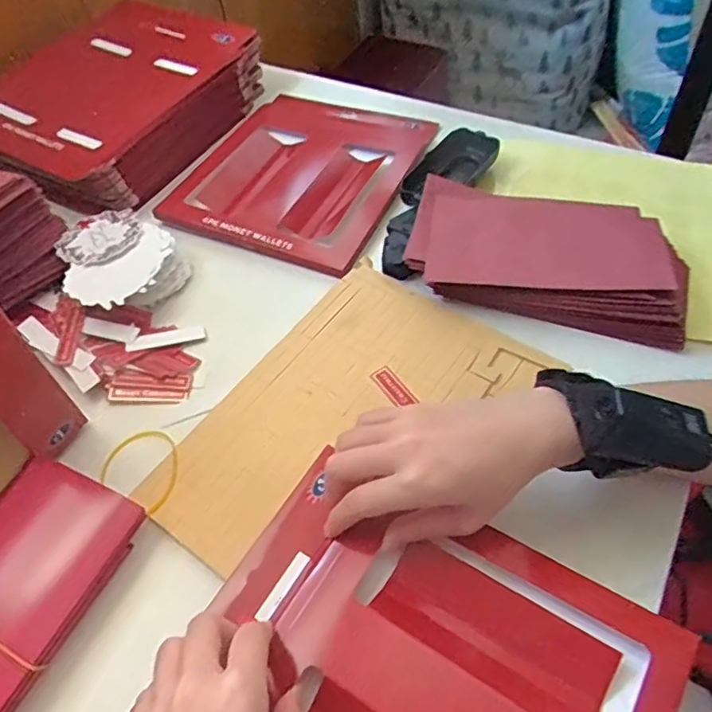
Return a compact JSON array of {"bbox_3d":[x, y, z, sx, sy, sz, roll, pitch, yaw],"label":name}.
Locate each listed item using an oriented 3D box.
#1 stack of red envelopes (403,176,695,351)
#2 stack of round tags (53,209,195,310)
[{"bbox_3d":[0.152,-0.081,0.489,0.213,0.043,0.121,10,55,13],"label":"stack of red envelopes"},{"bbox_3d":[-0.200,-0.081,0.508,0.093,0.030,0.109,-37,59,-20],"label":"stack of round tags"}]

